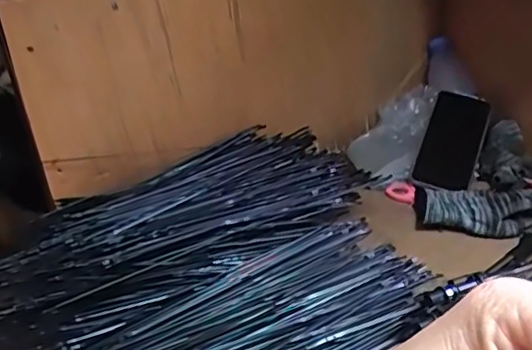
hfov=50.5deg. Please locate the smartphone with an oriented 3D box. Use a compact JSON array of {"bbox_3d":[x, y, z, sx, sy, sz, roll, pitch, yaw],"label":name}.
[{"bbox_3d":[0.241,-0.044,0.735,0.078,0.014,0.134,15,74,21],"label":"smartphone"}]

